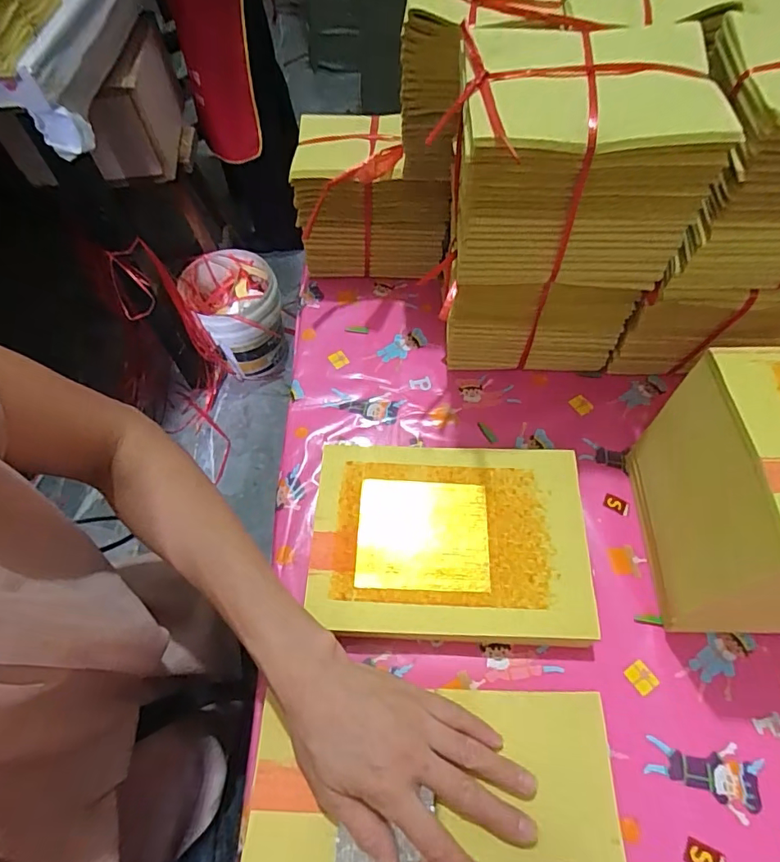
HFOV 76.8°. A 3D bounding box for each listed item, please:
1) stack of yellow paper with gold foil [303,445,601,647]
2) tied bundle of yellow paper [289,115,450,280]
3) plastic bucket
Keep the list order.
[{"bbox_3d":[0.050,0.092,0.424,0.225,0.029,0.160,1,61,1],"label":"stack of yellow paper with gold foil"},{"bbox_3d":[-0.021,-0.261,0.562,0.158,0.144,0.132,-1,61,0],"label":"tied bundle of yellow paper"},{"bbox_3d":[-0.424,-0.315,1.403,0.239,0.266,0.250,-14,61,-8],"label":"plastic bucket"}]

